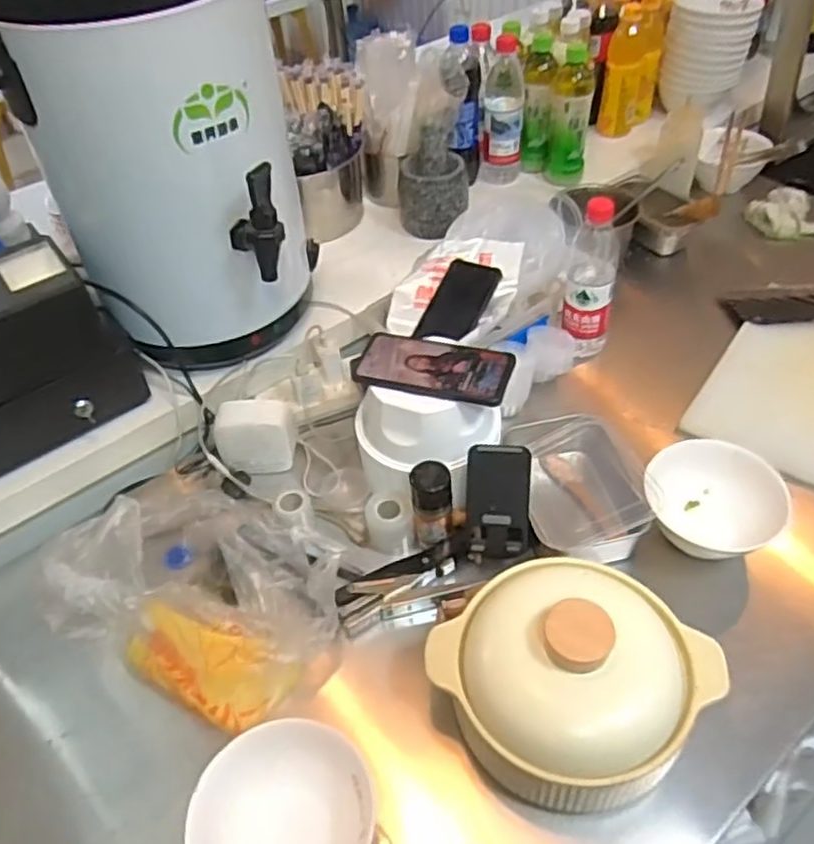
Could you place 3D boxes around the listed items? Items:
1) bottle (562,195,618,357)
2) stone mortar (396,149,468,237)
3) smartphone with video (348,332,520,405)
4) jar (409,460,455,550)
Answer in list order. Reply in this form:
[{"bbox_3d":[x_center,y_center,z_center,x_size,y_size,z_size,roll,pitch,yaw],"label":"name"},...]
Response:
[{"bbox_3d":[0.242,-0.186,0.952,0.064,0.229,0.063,8,47,12],"label":"bottle"},{"bbox_3d":[0.041,-0.343,1.099,0.108,0.094,0.102,-3,46,2],"label":"stone mortar"},{"bbox_3d":[0.029,-0.062,0.784,0.167,0.014,0.090,10,48,14],"label":"smartphone with video"},{"bbox_3d":[0.028,0.094,0.785,0.044,0.110,0.042,-2,46,2],"label":"jar"}]

